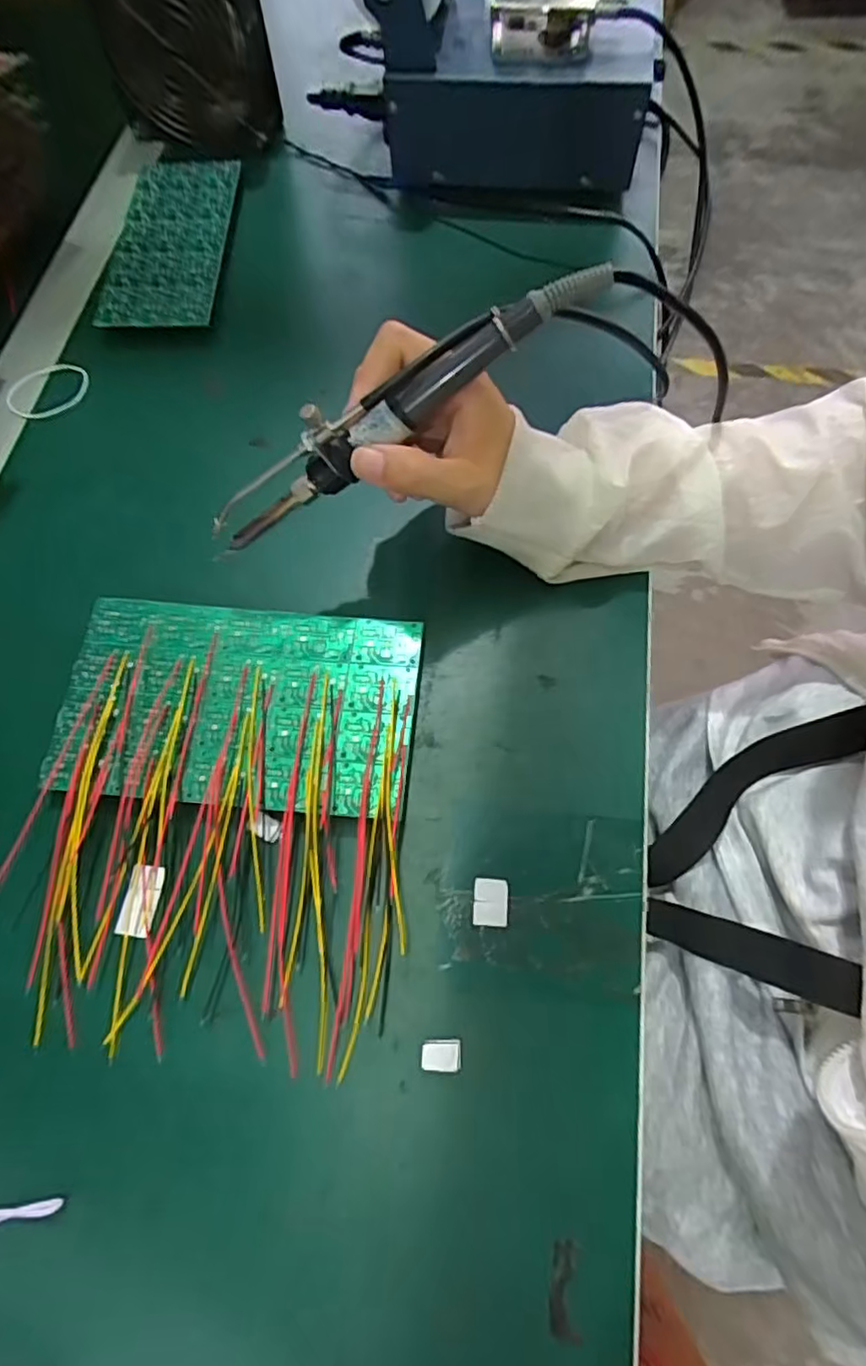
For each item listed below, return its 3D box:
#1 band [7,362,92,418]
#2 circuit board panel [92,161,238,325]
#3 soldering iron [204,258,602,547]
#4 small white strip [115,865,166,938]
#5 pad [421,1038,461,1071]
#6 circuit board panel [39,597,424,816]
[{"bbox_3d":[-0.250,-0.189,0.412,0.053,0.004,0.042,-20,73,-4],"label":"band"},{"bbox_3d":[-0.185,-0.311,0.447,0.074,0.007,0.165,2,71,3],"label":"circuit board panel"},{"bbox_3d":[-0.020,-0.120,0.270,0.194,0.033,0.019,-30,67,17],"label":"soldering iron"},{"bbox_3d":[-0.133,0.099,0.289,0.015,0.004,0.030,7,68,4],"label":"small white strip"},{"bbox_3d":[0.003,0.154,0.262,0.016,0.004,0.011,0,67,1],"label":"pad"},{"bbox_3d":[-0.095,0.011,0.319,0.172,0.013,0.102,4,67,3],"label":"circuit board panel"}]

